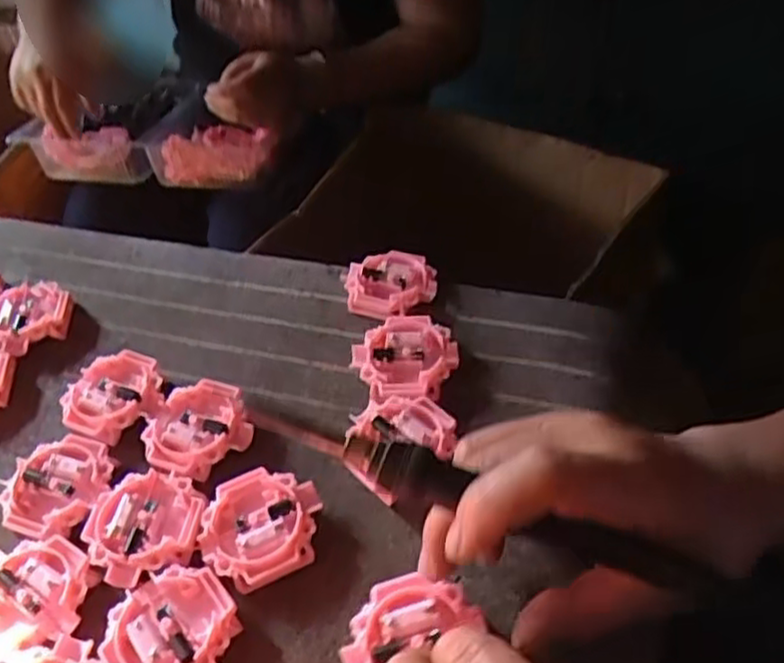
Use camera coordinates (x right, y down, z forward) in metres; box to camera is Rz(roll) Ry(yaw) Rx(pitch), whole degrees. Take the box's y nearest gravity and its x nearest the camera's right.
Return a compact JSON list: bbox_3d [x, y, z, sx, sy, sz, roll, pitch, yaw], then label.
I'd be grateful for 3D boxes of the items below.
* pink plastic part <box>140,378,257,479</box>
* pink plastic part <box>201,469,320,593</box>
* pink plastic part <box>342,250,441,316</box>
[{"bbox_3d":[-0.099,0.050,0.370,0.051,0.015,0.050,-22,49,-11],"label":"pink plastic part"},{"bbox_3d":[-0.059,0.088,0.330,0.055,0.014,0.051,-27,50,-15],"label":"pink plastic part"},{"bbox_3d":[0.000,-0.027,0.424,0.052,0.016,0.042,-5,48,4],"label":"pink plastic part"}]

